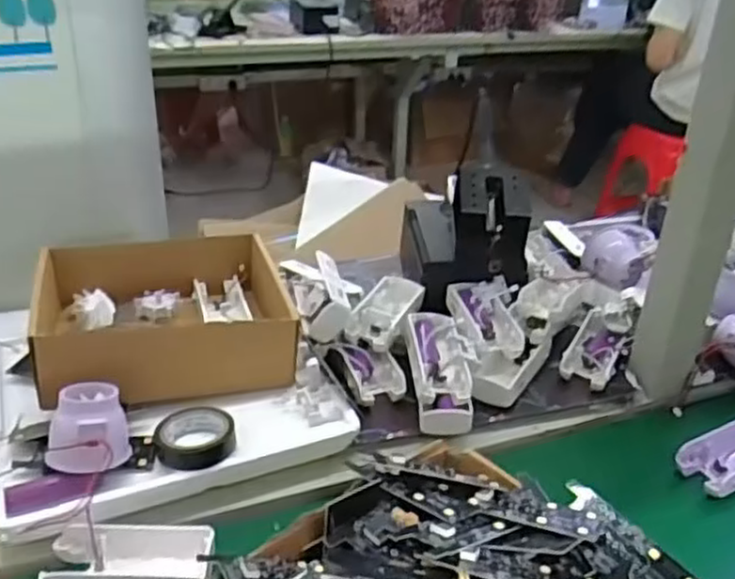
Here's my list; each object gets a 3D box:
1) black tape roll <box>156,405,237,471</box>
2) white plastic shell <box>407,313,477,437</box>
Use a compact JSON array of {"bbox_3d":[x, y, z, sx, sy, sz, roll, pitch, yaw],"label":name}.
[{"bbox_3d":[-0.134,0.114,0.568,0.059,0.014,0.058,3,31,-2],"label":"black tape roll"},{"bbox_3d":[0.066,0.067,0.644,0.052,0.034,0.122,-1,49,-5],"label":"white plastic shell"}]

